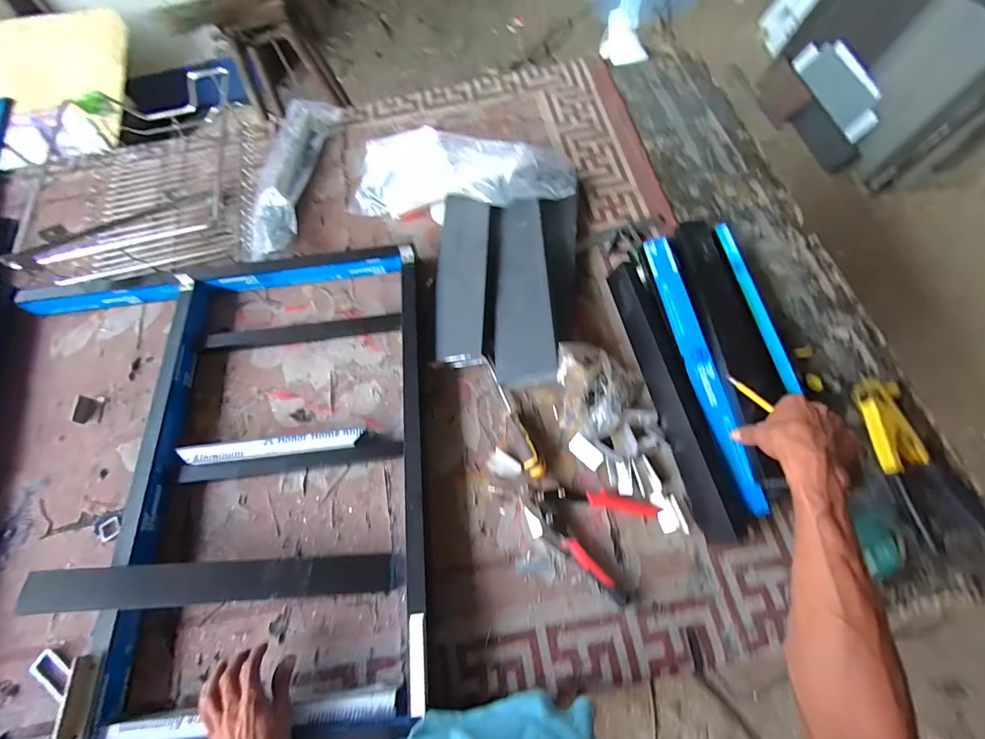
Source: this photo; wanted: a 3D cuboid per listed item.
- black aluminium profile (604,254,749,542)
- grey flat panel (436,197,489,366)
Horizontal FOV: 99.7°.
[{"bbox_3d":[0.273,0.027,0.644,0.065,0.060,0.449,-12,67,-2],"label":"black aluminium profile"},{"bbox_3d":[-0.055,-0.172,0.744,0.091,0.019,0.343,-3,69,15],"label":"grey flat panel"}]

